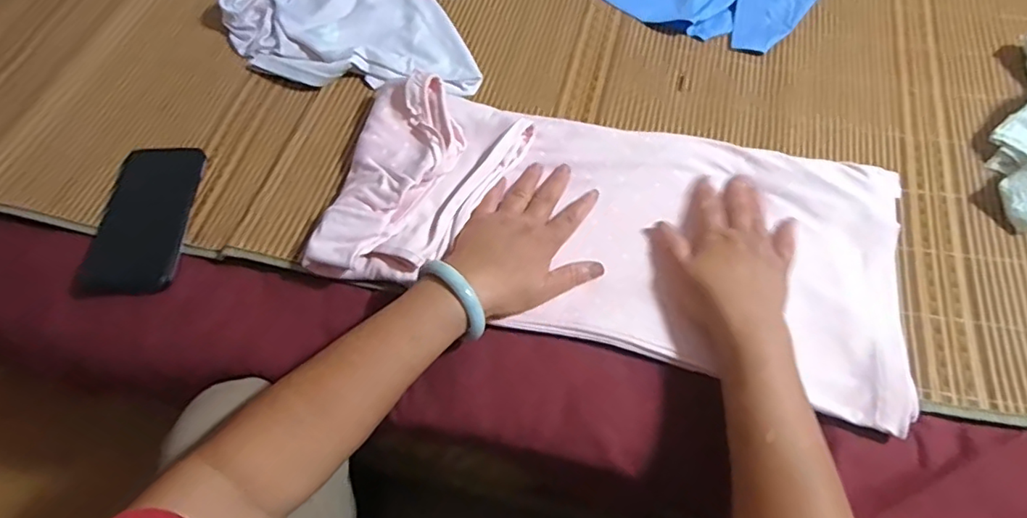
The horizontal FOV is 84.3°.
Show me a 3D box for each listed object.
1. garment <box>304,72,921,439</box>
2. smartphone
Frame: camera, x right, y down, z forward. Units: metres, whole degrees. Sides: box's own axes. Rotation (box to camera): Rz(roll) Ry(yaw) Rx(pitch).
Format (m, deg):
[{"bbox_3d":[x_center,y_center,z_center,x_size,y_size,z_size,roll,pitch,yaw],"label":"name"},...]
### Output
[{"bbox_3d":[0.093,-0.040,0.528,0.513,0.037,0.247,17,65,7],"label":"garment"},{"bbox_3d":[-0.364,-0.041,0.563,0.091,0.014,0.159,-2,62,2],"label":"smartphone"}]

